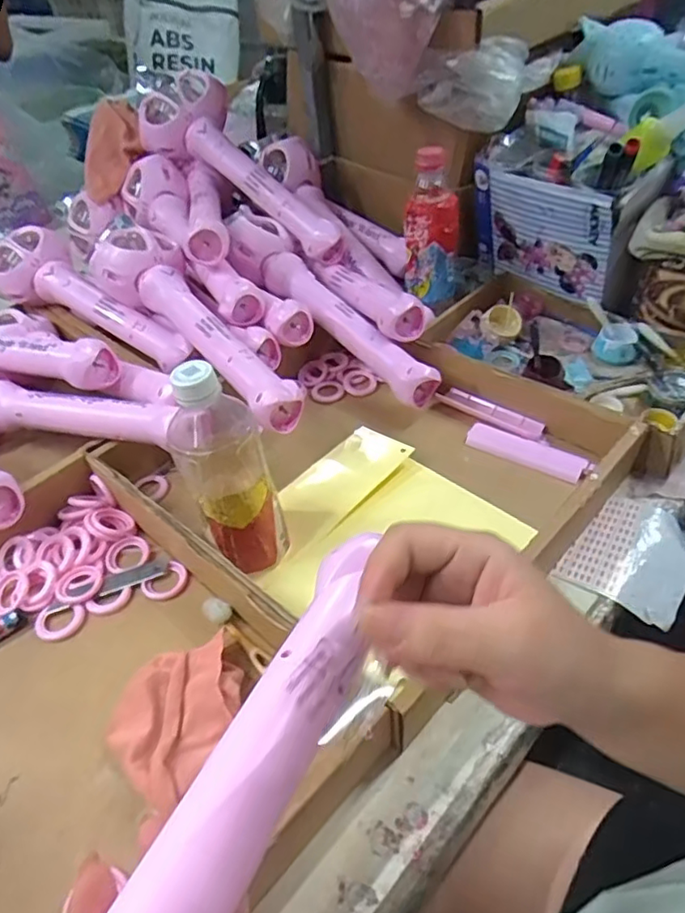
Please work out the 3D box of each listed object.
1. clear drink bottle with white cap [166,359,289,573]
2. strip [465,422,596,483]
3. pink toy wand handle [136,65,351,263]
[{"bbox_3d":[-0.089,0.008,0.459,0.065,0.177,0.069,-18,45,-13],"label":"clear drink bottle with white cap"},{"bbox_3d":[0.177,-0.005,0.579,0.116,0.006,0.030,21,70,28],"label":"strip"},{"bbox_3d":[-0.119,-0.361,0.750,0.324,0.085,0.095,44,59,13],"label":"pink toy wand handle"}]

